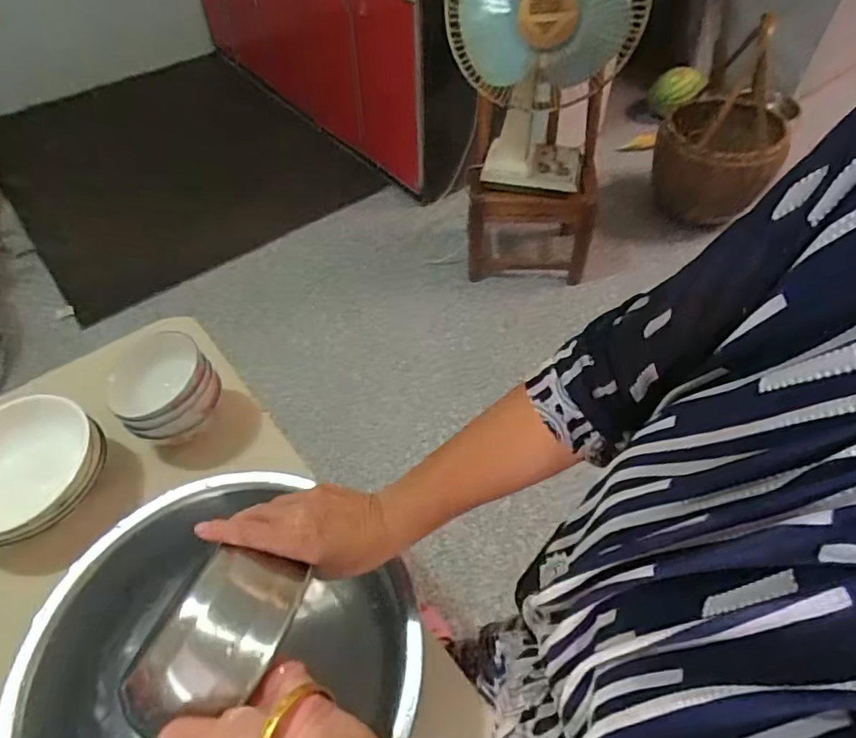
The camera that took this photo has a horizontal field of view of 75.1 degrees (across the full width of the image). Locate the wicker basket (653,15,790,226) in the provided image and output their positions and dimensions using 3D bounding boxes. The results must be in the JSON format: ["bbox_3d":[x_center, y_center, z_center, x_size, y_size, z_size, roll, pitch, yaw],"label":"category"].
[{"bbox_3d":[0.873,-0.708,1.619,0.328,0.475,0.390,22,55,18],"label":"wicker basket"}]

